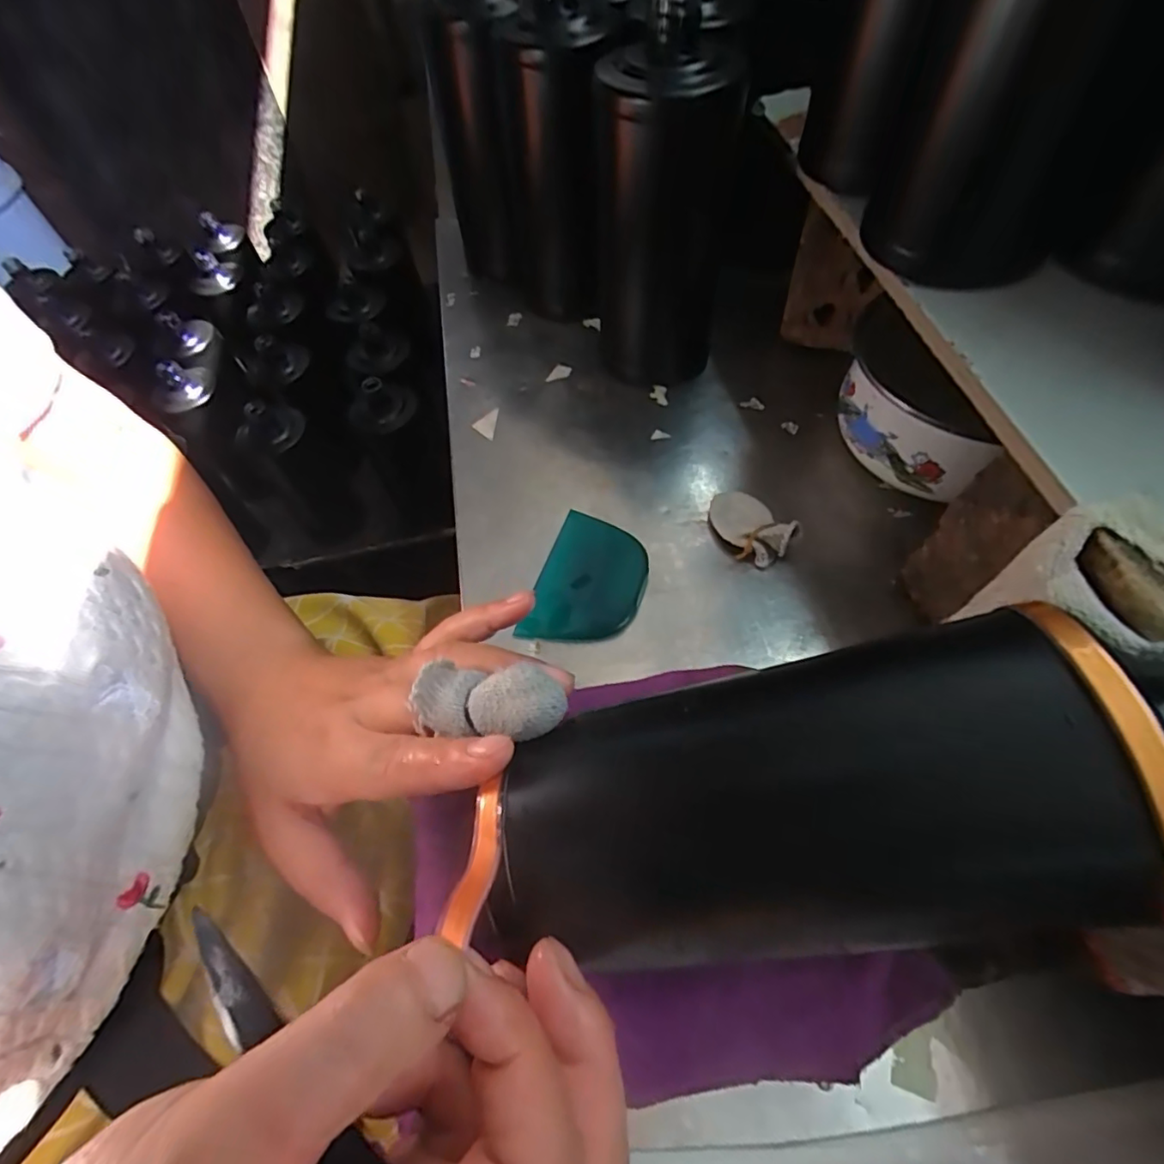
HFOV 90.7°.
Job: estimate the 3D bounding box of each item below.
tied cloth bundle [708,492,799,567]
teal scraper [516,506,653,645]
[{"bbox_3d":[0.094,-0.033,0.327,0.029,0.025,0.048,-26,61,-11],"label":"tied cloth bundle"},{"bbox_3d":[0.005,0.001,0.324,0.059,0.009,0.081,12,64,20],"label":"teal scraper"}]

